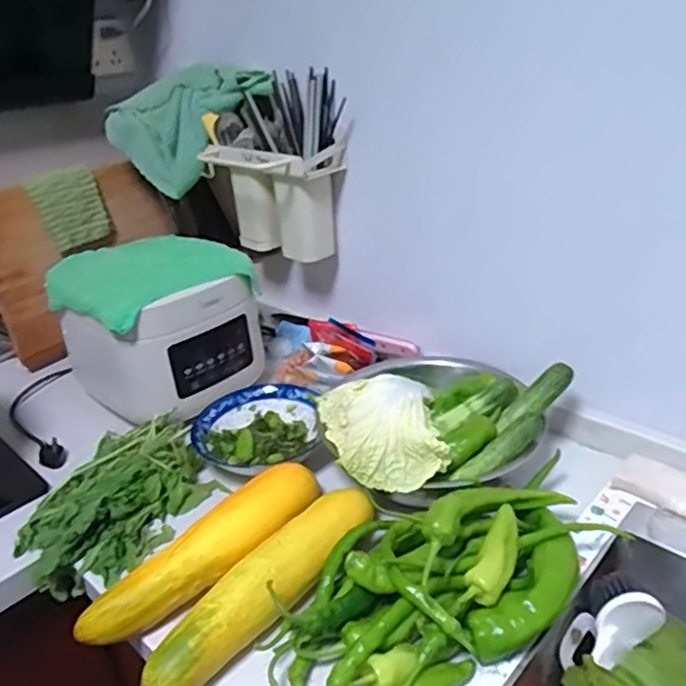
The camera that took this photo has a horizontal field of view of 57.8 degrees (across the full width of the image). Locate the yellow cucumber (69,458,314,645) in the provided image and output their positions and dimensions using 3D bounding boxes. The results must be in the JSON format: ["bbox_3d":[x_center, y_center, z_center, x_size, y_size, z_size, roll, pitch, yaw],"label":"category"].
[{"bbox_3d":[-0.128,0.202,0.601,0.059,0.051,0.246,21,37,39],"label":"yellow cucumber"}]

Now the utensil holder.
[{"bbox_3d":[-0.108,-0.215,0.946,0.197,0.161,0.103,20,36,38],"label":"utensil holder"}]

